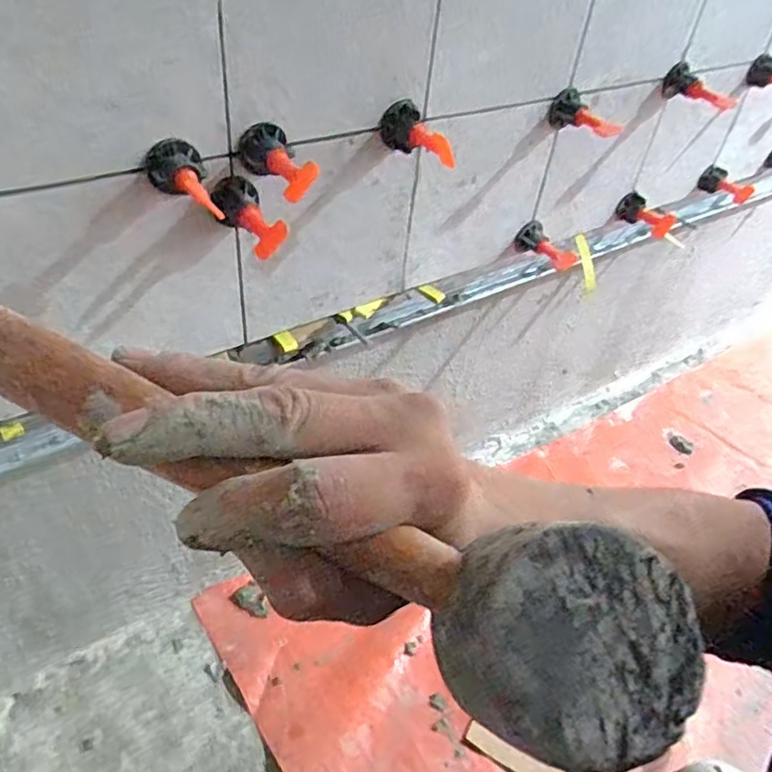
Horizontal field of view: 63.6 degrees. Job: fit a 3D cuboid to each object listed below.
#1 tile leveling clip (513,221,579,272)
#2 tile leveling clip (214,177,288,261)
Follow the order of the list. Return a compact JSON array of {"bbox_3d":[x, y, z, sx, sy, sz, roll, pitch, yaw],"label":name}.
[{"bbox_3d":[0.158,-0.135,0.612,0.061,0.029,0.028,35,49,8],"label":"tile leveling clip"},{"bbox_3d":[-0.086,-0.105,0.388,0.029,0.029,0.061,-16,48,-23],"label":"tile leveling clip"}]

